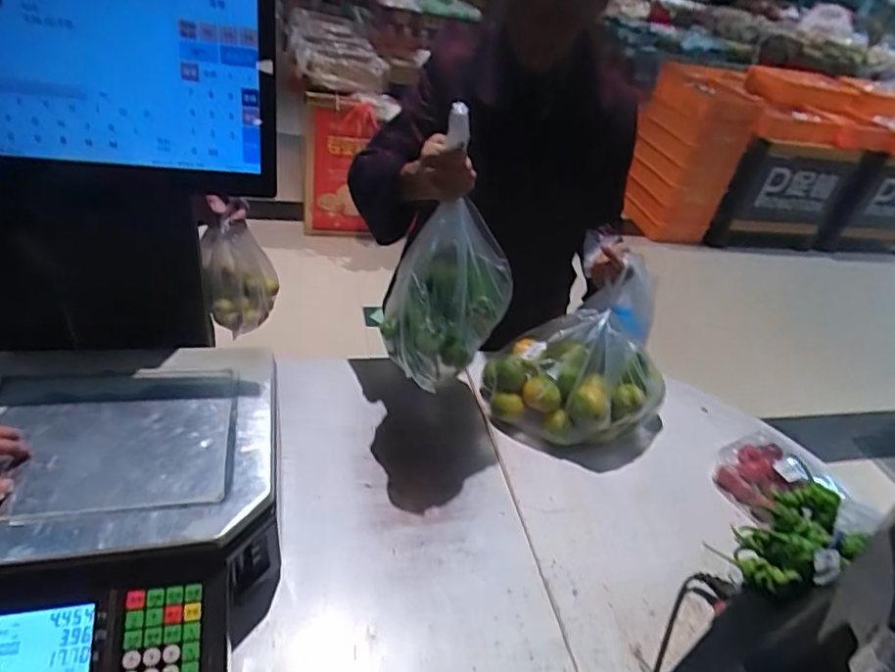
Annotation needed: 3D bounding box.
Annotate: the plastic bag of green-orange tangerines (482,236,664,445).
[{"bbox_3d":[0.209,0.070,0.934,0.291,0.181,0.158,19,38,12],"label":"plastic bag of green-orange tangerines"}]

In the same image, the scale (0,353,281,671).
[{"bbox_3d":[-0.356,0.216,0.613,0.334,0.156,0.414,-4,39,-14],"label":"scale"}]

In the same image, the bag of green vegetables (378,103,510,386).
[{"bbox_3d":[0.008,-0.101,0.717,0.158,0.323,0.141,7,37,-5],"label":"bag of green vegetables"}]

